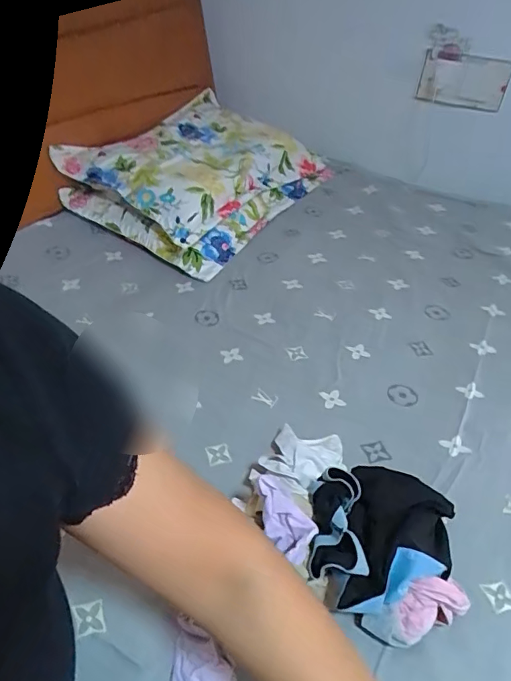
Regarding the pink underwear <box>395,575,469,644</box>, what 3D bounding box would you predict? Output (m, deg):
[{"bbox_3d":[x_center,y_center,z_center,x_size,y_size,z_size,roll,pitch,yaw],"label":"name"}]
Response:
[{"bbox_3d":[0.202,0.312,0.560,0.087,0.047,0.043,-15,42,-16],"label":"pink underwear"}]

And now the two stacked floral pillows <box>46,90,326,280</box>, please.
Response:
[{"bbox_3d":[-0.155,-0.529,1.489,0.542,0.210,0.804,20,44,23],"label":"two stacked floral pillows"}]

